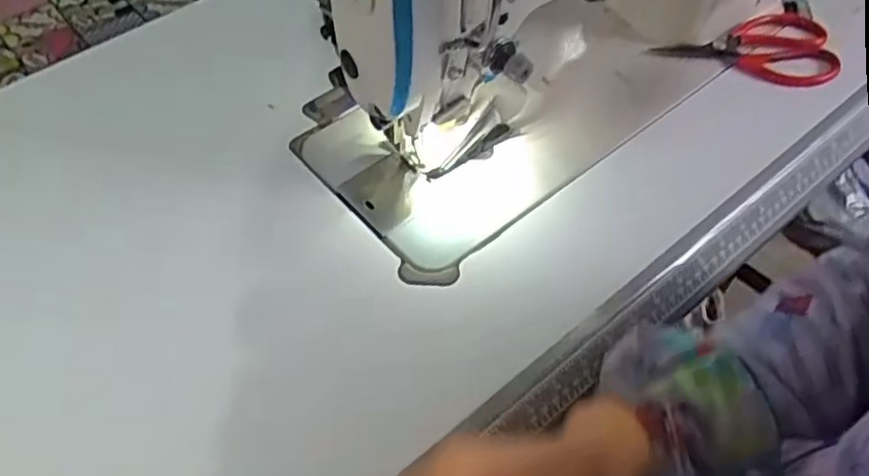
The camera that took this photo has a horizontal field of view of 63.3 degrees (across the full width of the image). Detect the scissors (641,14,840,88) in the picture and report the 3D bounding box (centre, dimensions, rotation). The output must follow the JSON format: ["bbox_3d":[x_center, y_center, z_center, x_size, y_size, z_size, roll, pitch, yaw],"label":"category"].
[{"bbox_3d":[0.276,-0.173,0.640,0.160,0.016,0.083,3,53,3],"label":"scissors"}]

